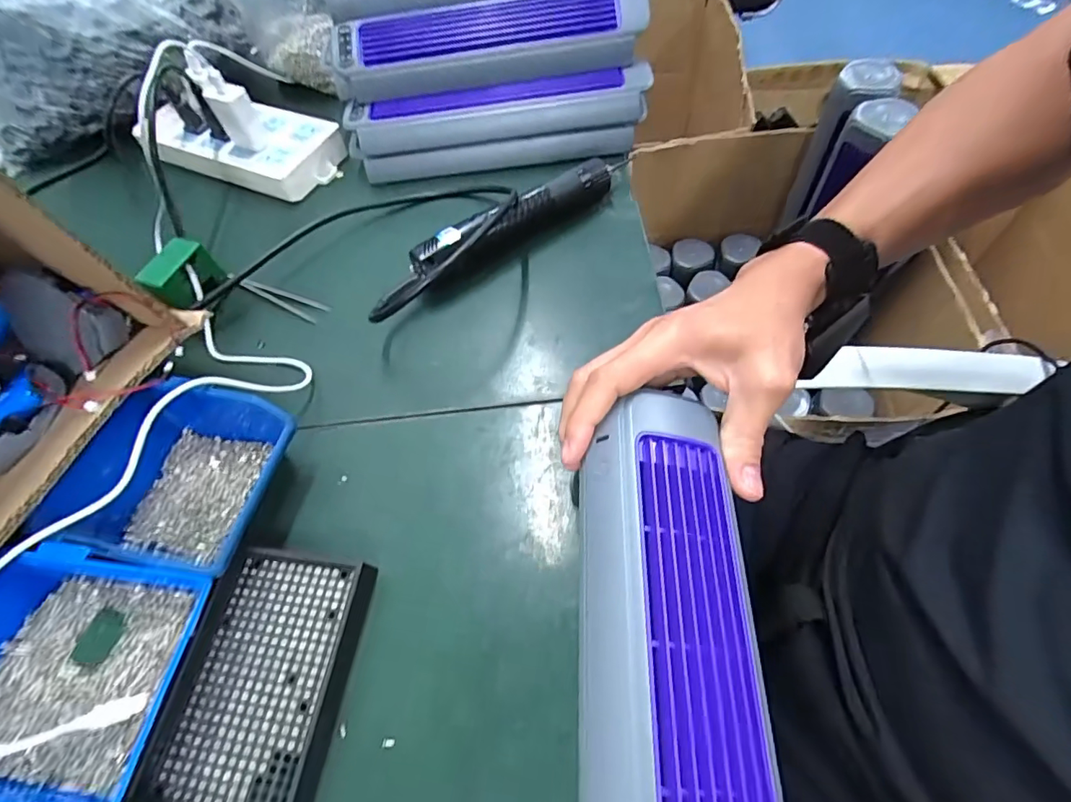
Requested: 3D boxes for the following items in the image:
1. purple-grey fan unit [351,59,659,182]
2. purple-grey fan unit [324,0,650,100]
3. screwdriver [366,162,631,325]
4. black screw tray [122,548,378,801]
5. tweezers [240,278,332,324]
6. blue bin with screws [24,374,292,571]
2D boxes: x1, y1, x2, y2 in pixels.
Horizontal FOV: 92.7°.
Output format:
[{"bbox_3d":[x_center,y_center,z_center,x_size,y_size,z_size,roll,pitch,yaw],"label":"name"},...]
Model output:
[{"bbox_3d":[-0.038,-0.277,0.513,0.295,0.060,0.059,-8,60,2],"label":"purple-grey fan unit"},{"bbox_3d":[-0.047,-0.348,0.502,0.301,0.041,0.082,-4,93,1],"label":"purple-grey fan unit"},{"bbox_3d":[-0.023,-0.148,0.446,0.280,0.041,0.043,-35,63,-13],"label":"screwdriver"},{"bbox_3d":[-0.156,0.157,0.293,0.097,0.012,0.132,5,61,9],"label":"black screw tray"},{"bbox_3d":[-0.226,-0.090,0.451,0.093,0.004,0.018,18,64,16],"label":"tweezers"},{"bbox_3d":[-0.235,0.050,0.336,0.131,0.055,0.113,10,62,12],"label":"blue bin with screws"}]

